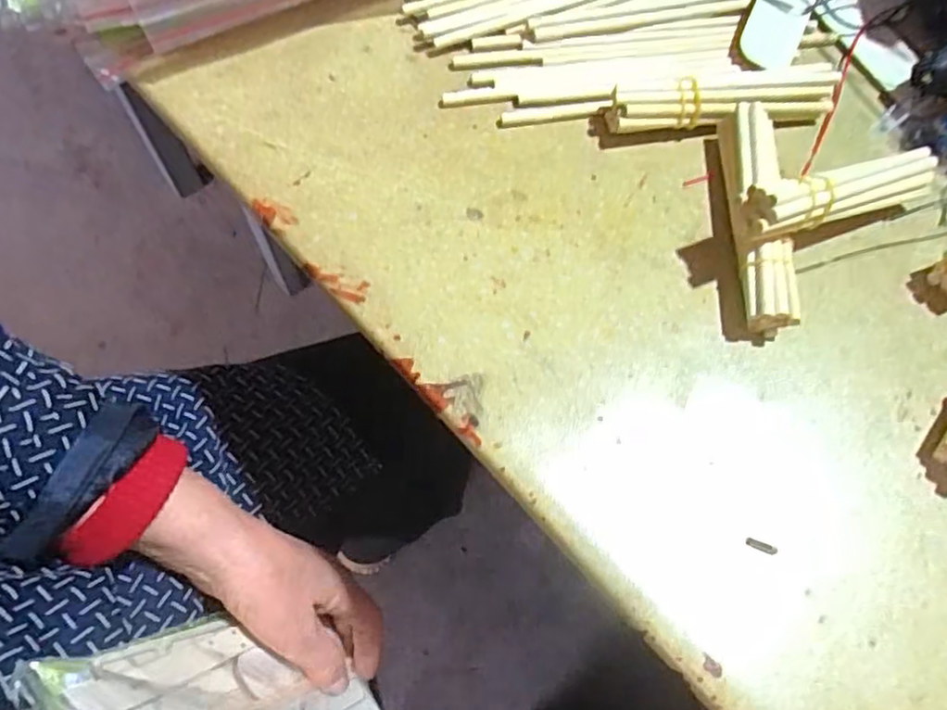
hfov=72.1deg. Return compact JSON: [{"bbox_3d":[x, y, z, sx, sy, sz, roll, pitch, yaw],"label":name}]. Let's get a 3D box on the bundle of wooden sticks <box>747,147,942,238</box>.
[{"bbox_3d":[0.148,-0.064,0.257,0.101,0.019,0.016,-16,68,-24],"label":"bundle of wooden sticks"}]

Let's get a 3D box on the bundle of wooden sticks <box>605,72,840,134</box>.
[{"bbox_3d":[0.111,-0.111,0.291,0.105,0.017,0.015,-9,68,-7],"label":"bundle of wooden sticks"}]

